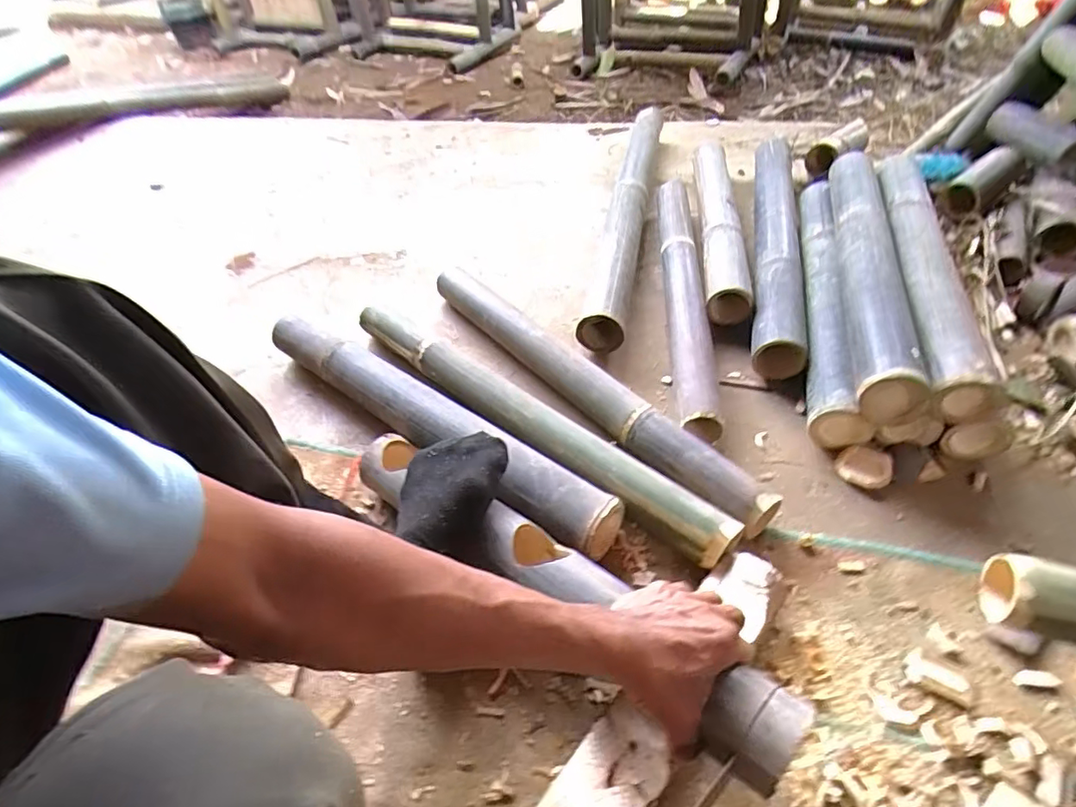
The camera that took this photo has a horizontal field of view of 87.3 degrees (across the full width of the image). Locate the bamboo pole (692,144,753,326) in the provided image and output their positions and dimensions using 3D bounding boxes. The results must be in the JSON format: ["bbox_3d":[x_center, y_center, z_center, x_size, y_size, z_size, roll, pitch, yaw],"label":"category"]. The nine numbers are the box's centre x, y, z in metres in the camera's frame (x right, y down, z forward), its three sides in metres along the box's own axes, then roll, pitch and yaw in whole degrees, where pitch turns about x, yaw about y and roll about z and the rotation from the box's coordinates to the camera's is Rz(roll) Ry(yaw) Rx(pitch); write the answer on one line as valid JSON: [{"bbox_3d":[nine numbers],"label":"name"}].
[{"bbox_3d":[0.347,-0.365,1.097,0.075,0.059,0.612,3,47,9],"label":"bamboo pole"}]

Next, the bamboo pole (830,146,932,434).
[{"bbox_3d":[0.493,-0.218,0.849,0.079,0.083,0.613,8,47,14],"label":"bamboo pole"}]

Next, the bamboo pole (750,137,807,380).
[{"bbox_3d":[0.433,-0.307,1.036,0.080,0.100,0.700,7,47,14],"label":"bamboo pole"}]

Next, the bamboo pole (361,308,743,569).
[{"bbox_3d":[-0.038,0.001,0.766,0.657,0.055,0.065,32,57,31],"label":"bamboo pole"}]

